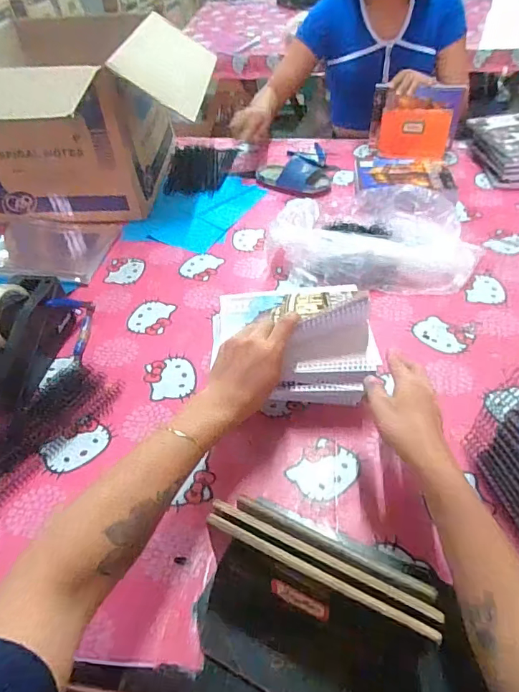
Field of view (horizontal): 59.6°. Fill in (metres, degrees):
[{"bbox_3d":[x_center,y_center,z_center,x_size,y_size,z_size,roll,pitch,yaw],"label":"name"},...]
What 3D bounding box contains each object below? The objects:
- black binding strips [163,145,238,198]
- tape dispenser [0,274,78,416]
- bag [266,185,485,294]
[{"bbox_3d":[-0.151,-0.448,1.140,0.161,0.007,0.238,4,46,7],"label":"black binding strips"},{"bbox_3d":[-0.343,-0.010,0.638,0.076,0.109,0.206,5,46,8],"label":"tape dispenser"},{"bbox_3d":[0.204,-0.204,0.805,0.368,0.091,0.220,5,46,8],"label":"bag"}]

